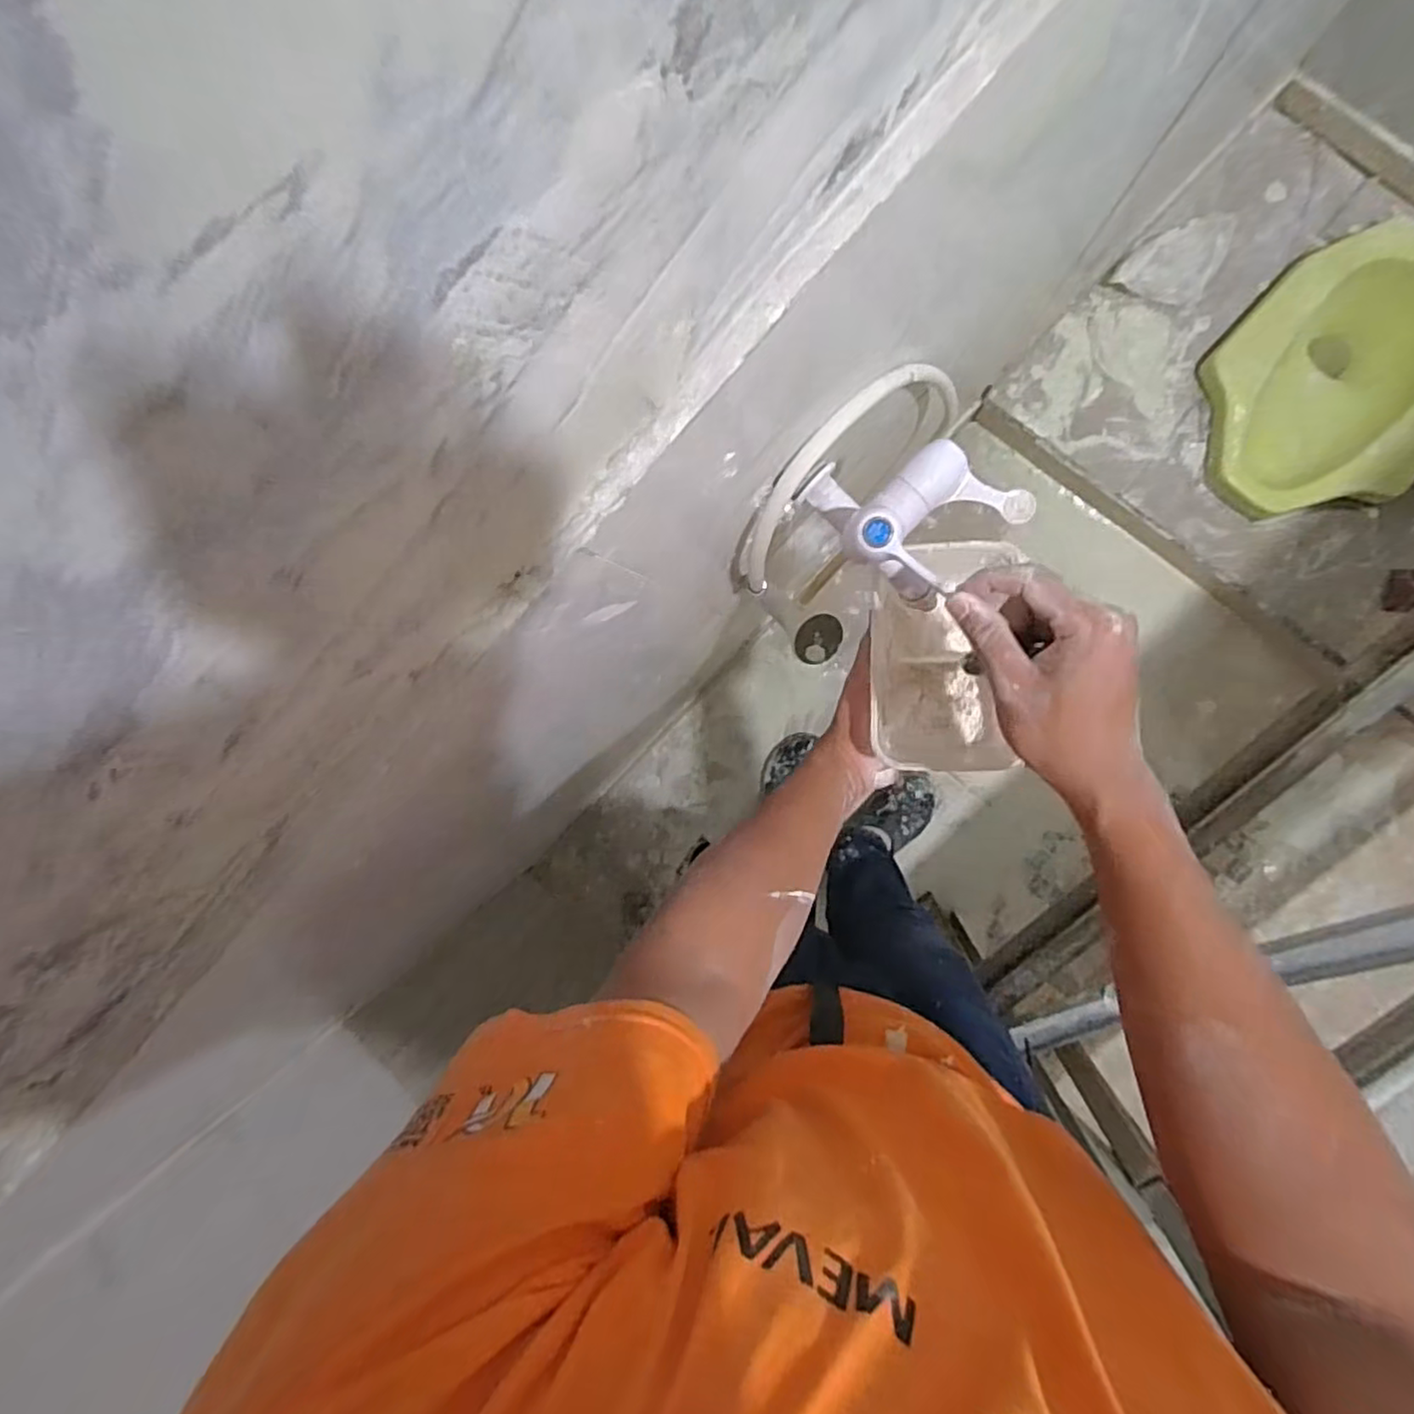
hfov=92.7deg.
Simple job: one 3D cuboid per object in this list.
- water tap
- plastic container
[{"bbox_3d":[0.139,-0.138,0.441,0.112,0.083,0.113,-43,88,9],"label":"water tap"},{"bbox_3d":[0.194,-0.037,0.557,0.103,0.068,0.181,-2,94,8],"label":"plastic container"}]

